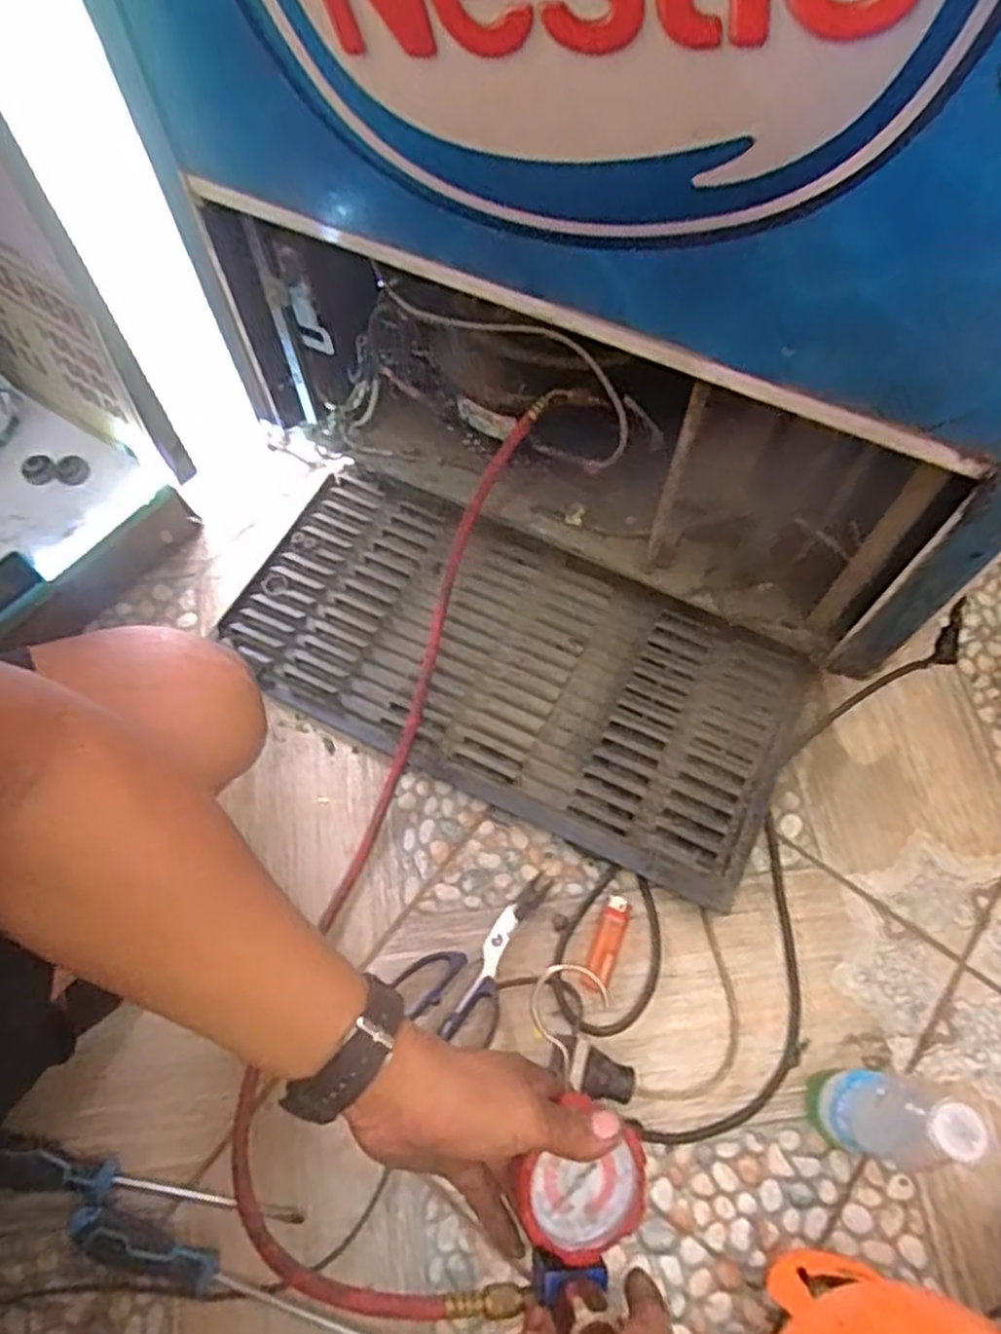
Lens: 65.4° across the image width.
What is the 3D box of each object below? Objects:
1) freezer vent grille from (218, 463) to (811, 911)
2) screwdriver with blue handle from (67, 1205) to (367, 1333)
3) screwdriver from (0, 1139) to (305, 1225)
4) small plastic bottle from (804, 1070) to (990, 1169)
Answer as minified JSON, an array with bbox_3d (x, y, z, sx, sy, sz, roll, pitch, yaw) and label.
[{"bbox_3d":[0.010,-0.005,0.759,0.534,0.032,0.264,25,68,11],"label":"freezer vent grille"},{"bbox_3d":[-0.196,0.446,0.557,0.250,0.026,0.033,17,67,7],"label":"screwdriver with blue handle"},{"bbox_3d":[-0.260,0.392,0.573,0.223,0.026,0.032,11,66,5],"label":"screwdriver"},{"bbox_3d":[0.259,0.308,0.532,0.045,0.180,0.047,0,66,0],"label":"small plastic bottle"}]

